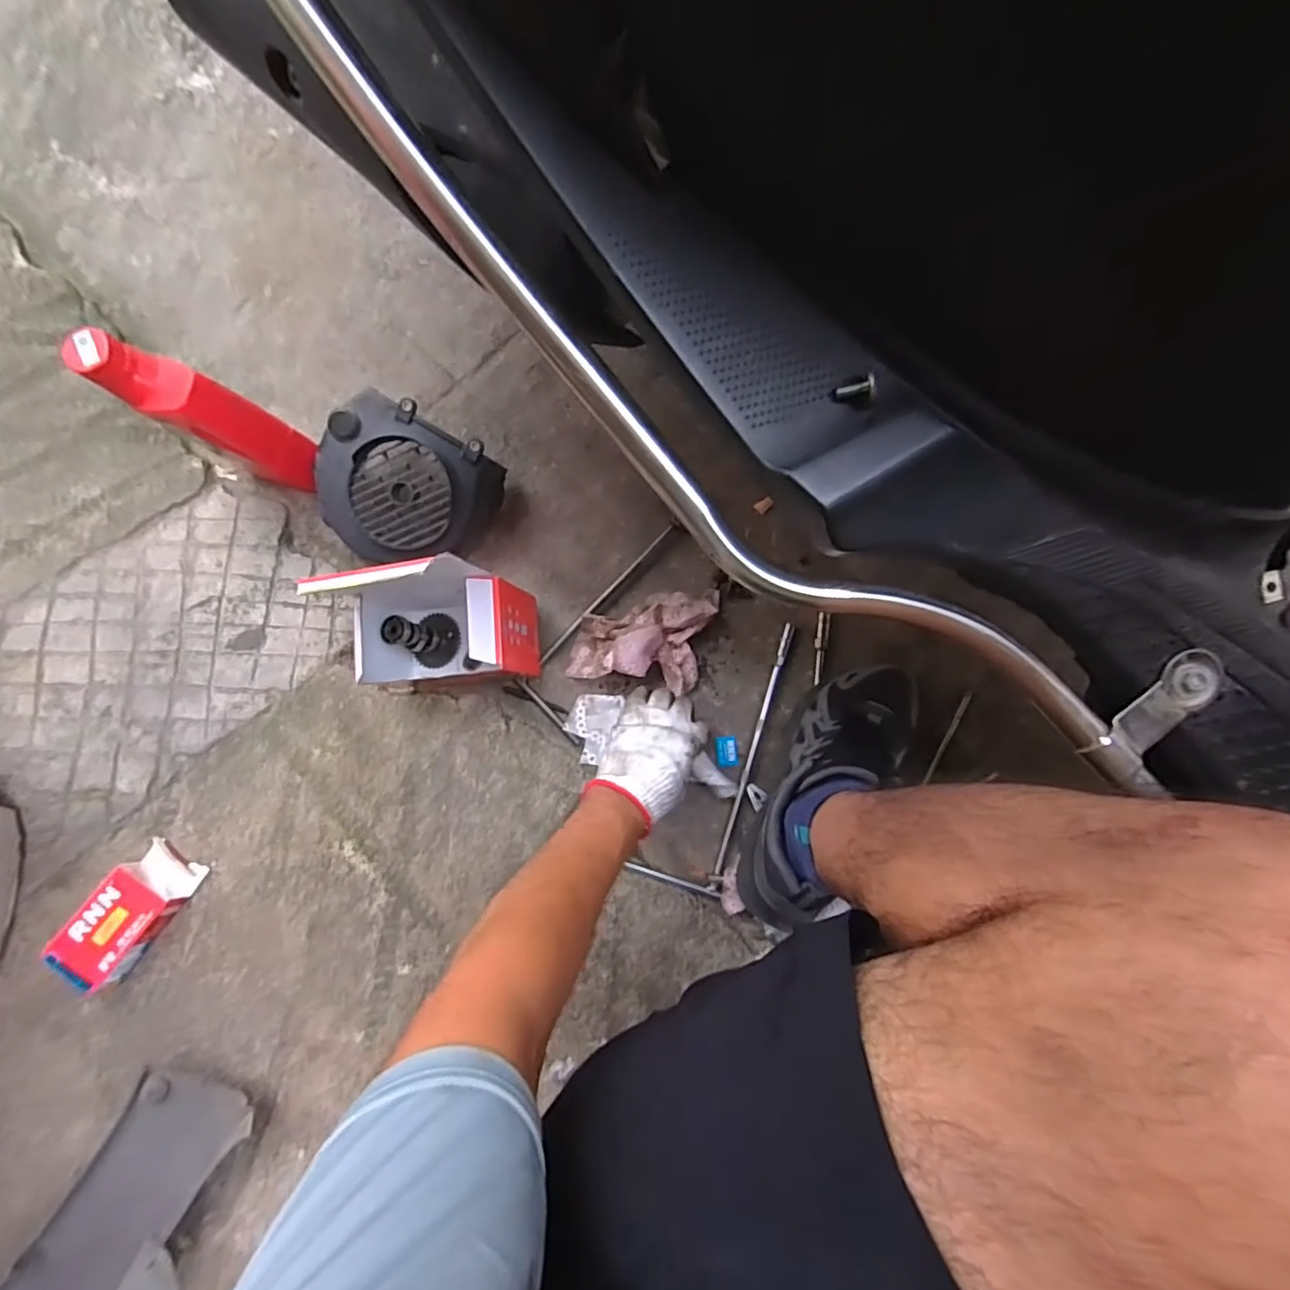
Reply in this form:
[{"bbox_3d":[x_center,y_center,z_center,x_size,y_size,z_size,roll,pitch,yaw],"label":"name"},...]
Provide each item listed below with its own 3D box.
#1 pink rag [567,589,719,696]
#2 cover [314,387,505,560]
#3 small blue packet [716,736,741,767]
[{"bbox_3d":[-0.004,-0.008,0.647,0.156,0.035,0.113,8,85,6],"label":"pink rag"},{"bbox_3d":[-0.269,-0.171,0.653,0.168,0.095,0.157,26,88,8],"label":"cover"},{"bbox_3d":[0.092,0.118,0.644,0.024,0.007,0.031,-8,84,5],"label":"small blue packet"}]

